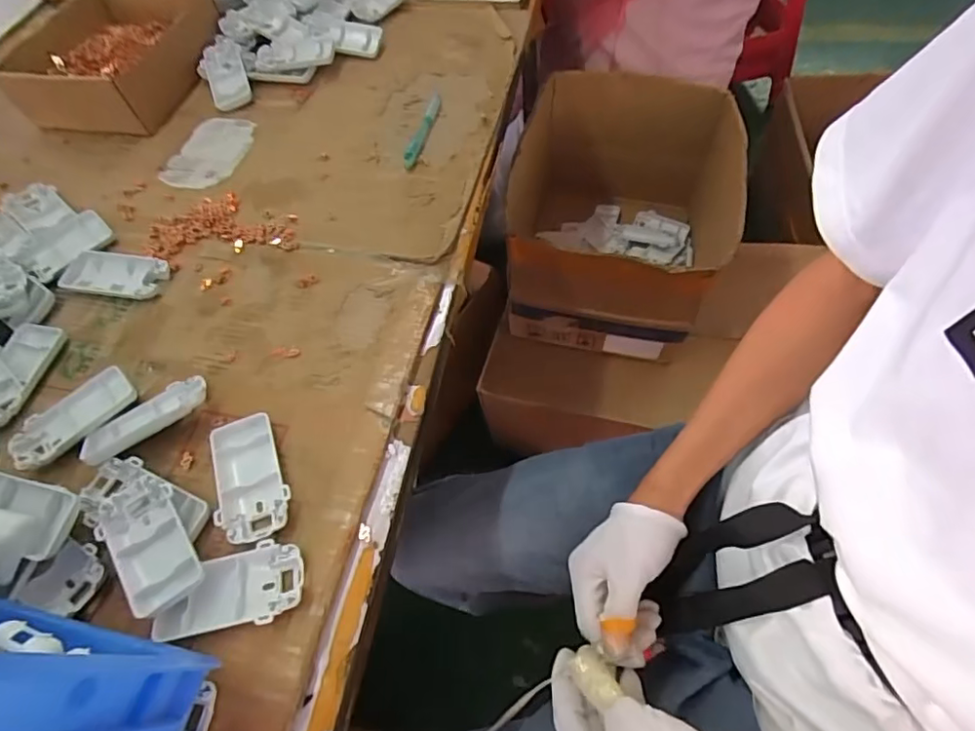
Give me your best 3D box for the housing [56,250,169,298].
[{"bbox_3d":[-0.344,-0.084,0.522,0.093,0.014,0.044,4,62,6],"label":"housing"}]

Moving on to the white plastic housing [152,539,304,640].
[{"bbox_3d":[-0.171,0.150,0.379,0.091,0.017,0.050,-9,61,-2],"label":"white plastic housing"}]

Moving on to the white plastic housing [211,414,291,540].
[{"bbox_3d":[-0.176,0.083,0.420,0.051,0.014,0.095,-16,62,-6],"label":"white plastic housing"}]

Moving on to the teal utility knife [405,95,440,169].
[{"bbox_3d":[-0.071,-0.259,0.618,0.014,0.010,0.117,13,63,10],"label":"teal utility knife"}]

